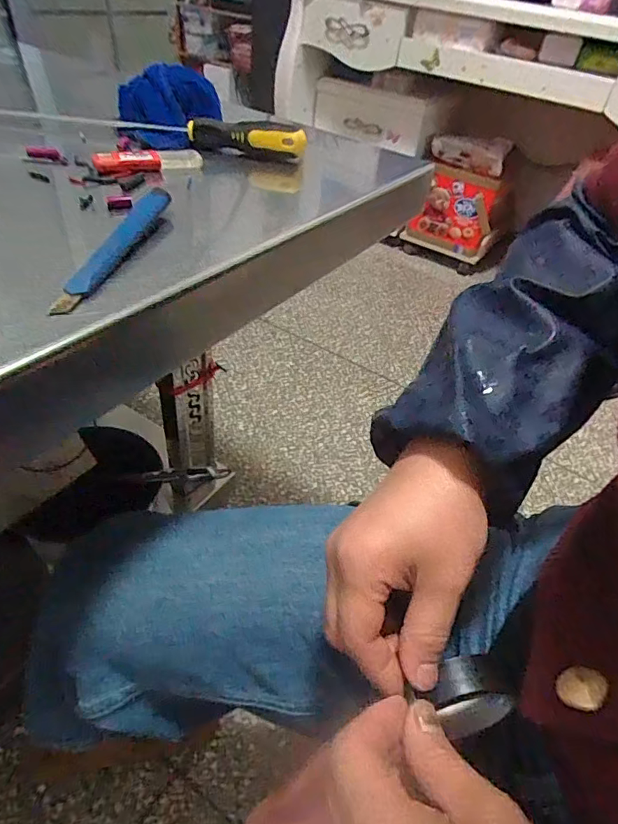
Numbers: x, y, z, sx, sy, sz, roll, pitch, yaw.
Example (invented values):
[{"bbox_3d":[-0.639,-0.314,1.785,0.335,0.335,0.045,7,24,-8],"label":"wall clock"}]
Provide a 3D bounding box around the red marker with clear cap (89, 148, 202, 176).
[{"bbox_3d":[-0.129,-0.203,0.395,0.084,0.014,0.019,-17,49,-23],"label":"red marker with clear cap"}]

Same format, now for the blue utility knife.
[{"bbox_3d":[-0.110,-0.099,0.289,0.019,0.015,0.140,9,44,3],"label":"blue utility knife"}]

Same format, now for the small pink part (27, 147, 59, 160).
[{"bbox_3d":[-0.212,-0.206,0.389,0.023,0.009,0.007,-6,45,-13],"label":"small pink part"}]

